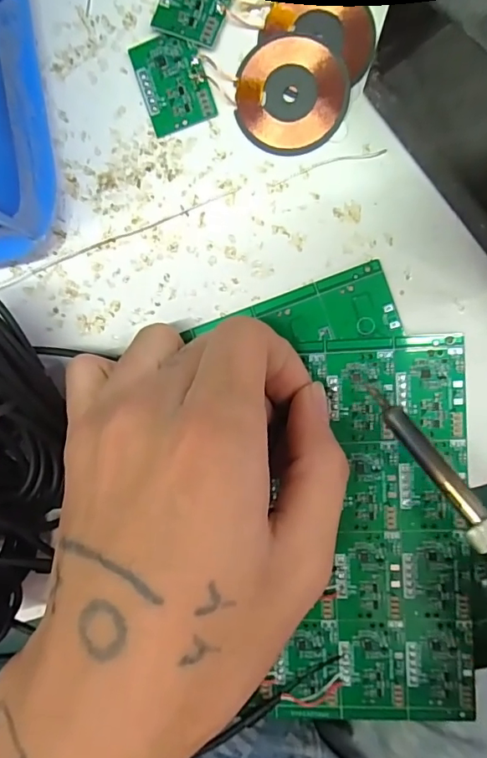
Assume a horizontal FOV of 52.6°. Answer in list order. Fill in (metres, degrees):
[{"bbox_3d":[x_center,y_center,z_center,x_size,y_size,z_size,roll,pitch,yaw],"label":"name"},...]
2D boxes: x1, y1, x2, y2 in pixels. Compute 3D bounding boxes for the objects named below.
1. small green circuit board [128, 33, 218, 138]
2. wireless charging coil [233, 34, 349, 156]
[{"bbox_3d":[-0.027,-0.112,0.185,0.024,0.004,0.034,-18,89,6],"label":"small green circuit board"},{"bbox_3d":[0.018,-0.104,0.182,0.040,0.006,0.039,0,91,6],"label":"wireless charging coil"}]

